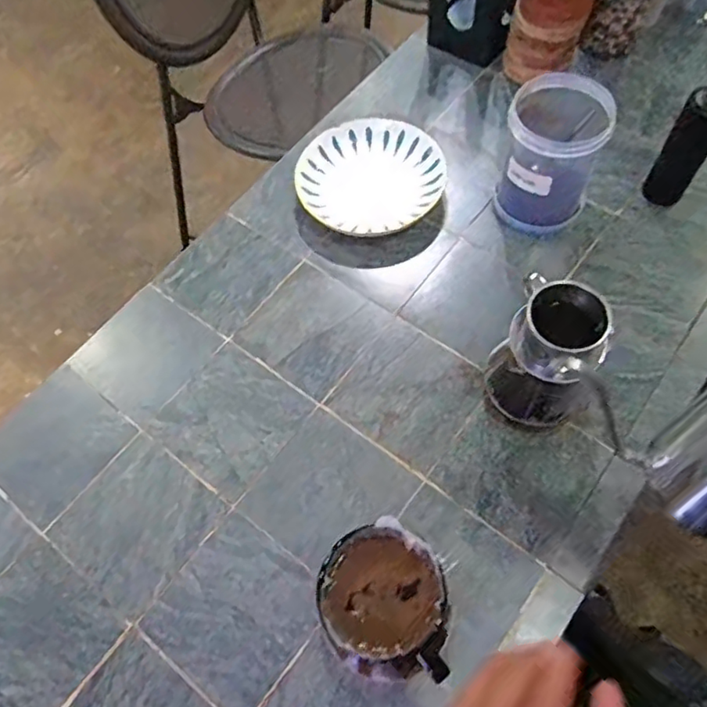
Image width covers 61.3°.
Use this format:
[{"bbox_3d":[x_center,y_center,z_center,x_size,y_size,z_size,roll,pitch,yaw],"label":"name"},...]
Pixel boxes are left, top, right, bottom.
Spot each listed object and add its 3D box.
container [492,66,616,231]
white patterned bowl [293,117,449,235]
[{"bbox_3d":[0.244,-0.244,0.742,0.110,0.161,0.122,18,65,13],"label":"container"},{"bbox_3d":[0.019,-0.246,0.829,0.191,0.042,0.188,-2,62,3],"label":"white patterned bowl"}]

